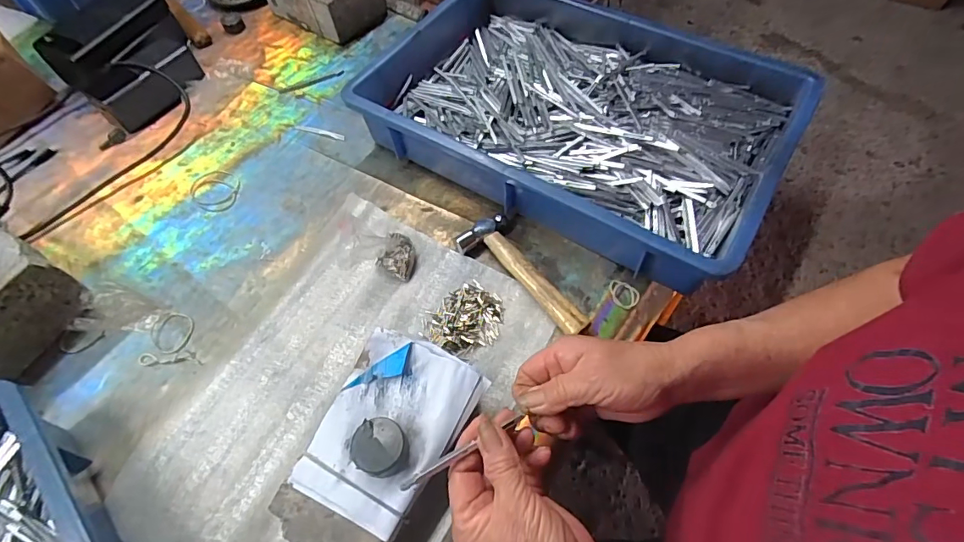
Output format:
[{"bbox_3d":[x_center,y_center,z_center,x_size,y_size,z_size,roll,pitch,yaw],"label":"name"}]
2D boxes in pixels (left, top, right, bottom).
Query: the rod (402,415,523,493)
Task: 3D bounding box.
[{"bbox_3d":[-0.011,0.115,0.307,0.089,0.004,0.005,-24,60,-23],"label":"rod"}]

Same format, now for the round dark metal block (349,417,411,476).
[{"bbox_3d":[-0.074,0.129,0.349,0.038,0.021,0.038,-1,59,2],"label":"round dark metal block"}]

